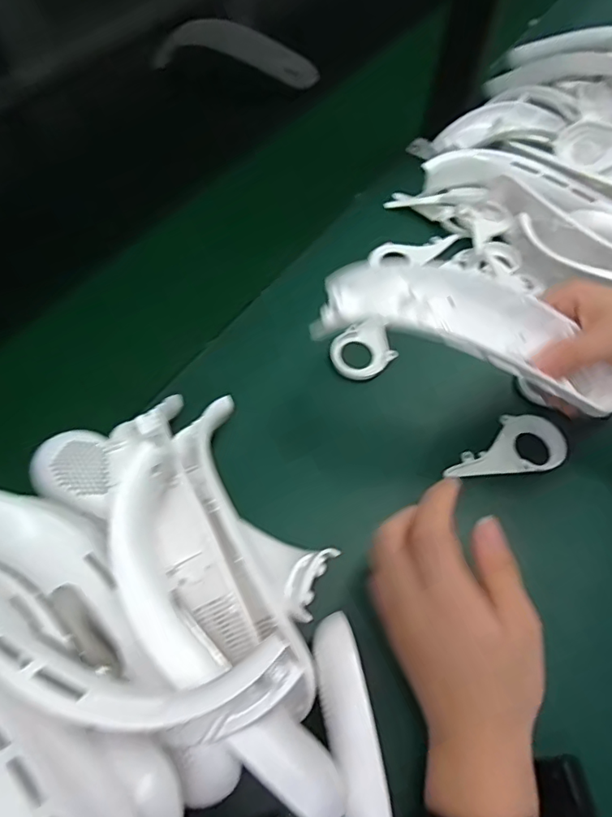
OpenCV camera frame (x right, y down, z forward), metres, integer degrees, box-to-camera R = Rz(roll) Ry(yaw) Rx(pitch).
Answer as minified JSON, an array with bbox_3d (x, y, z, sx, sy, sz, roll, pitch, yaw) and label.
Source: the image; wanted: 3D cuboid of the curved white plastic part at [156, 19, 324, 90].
[{"bbox_3d":[-0.083,-0.441,0.656,0.200,0.037,0.056,13,60,5],"label":"curved white plastic part"}]

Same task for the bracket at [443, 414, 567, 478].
[{"bbox_3d":[0.149,0.033,0.396,0.095,0.008,0.048,-20,63,-15],"label":"bracket"}]

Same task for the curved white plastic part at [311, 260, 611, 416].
[{"bbox_3d":[0.112,-0.046,0.336,0.204,0.046,0.051,18,60,-2],"label":"curved white plastic part"}]

